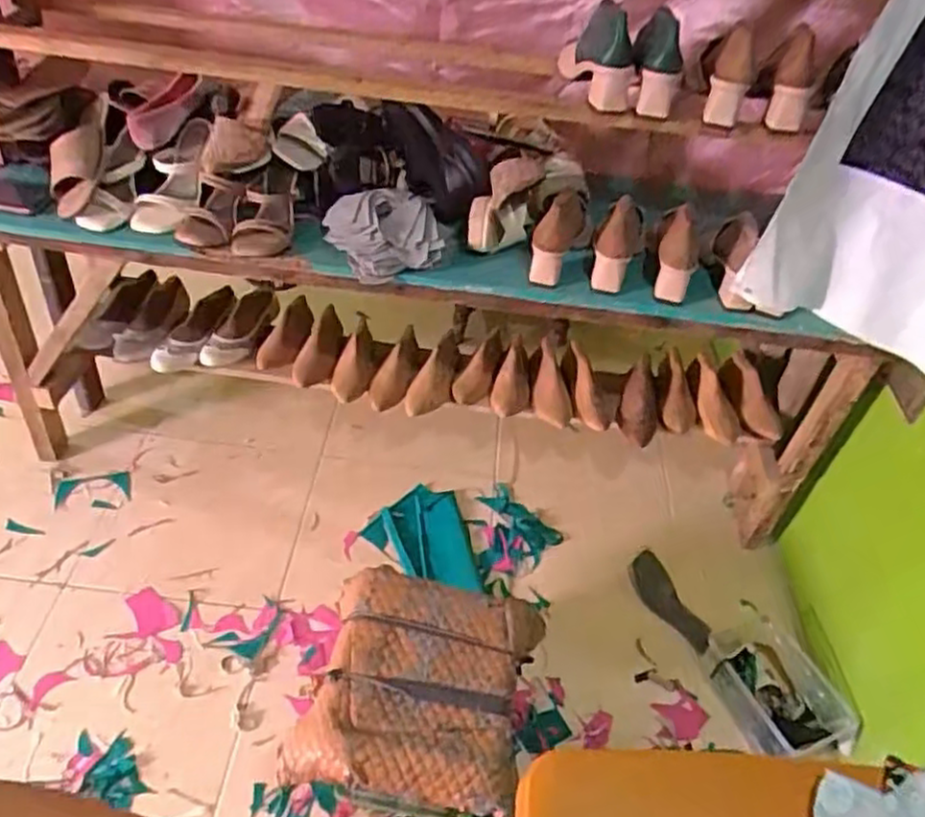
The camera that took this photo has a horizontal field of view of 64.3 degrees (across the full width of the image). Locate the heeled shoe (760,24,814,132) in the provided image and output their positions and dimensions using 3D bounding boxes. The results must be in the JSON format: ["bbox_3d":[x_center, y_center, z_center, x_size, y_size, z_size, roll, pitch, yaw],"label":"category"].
[{"bbox_3d":[0.513,-0.527,1.143,0.065,0.128,0.187,16,44,8],"label":"heeled shoe"}]

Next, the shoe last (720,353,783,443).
[{"bbox_3d":[0.624,-0.027,1.603,0.085,0.052,0.227,-3,60,-11],"label":"shoe last"}]

